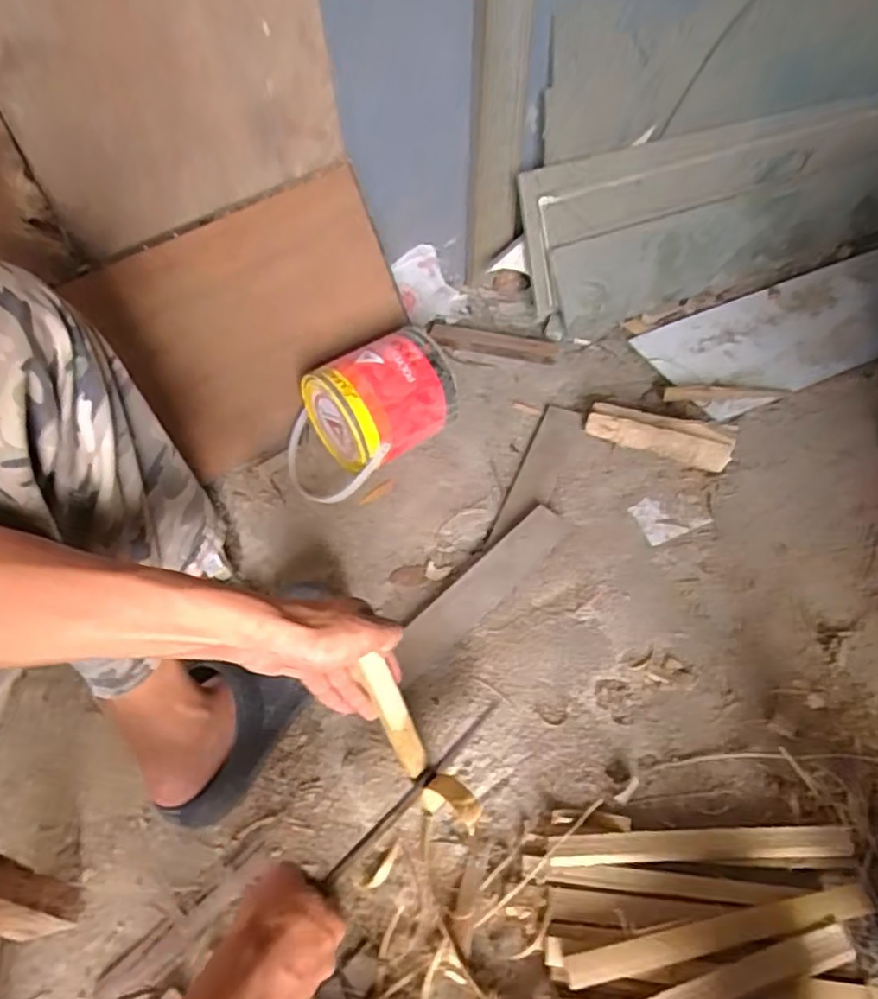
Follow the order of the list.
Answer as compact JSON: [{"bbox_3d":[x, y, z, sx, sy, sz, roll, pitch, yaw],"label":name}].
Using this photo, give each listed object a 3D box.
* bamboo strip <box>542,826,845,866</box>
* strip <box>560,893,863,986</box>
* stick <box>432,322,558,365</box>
[{"bbox_3d":[0.241,0.319,0.592,0.270,0.006,0.025,-2,61,-1],"label":"bamboo strip"},{"bbox_3d":[0.238,0.363,0.538,0.272,0.010,0.026,-8,52,-7],"label":"strip"},{"bbox_3d":[0.089,-0.252,1.046,0.204,0.026,0.038,8,52,6],"label":"stick"}]

